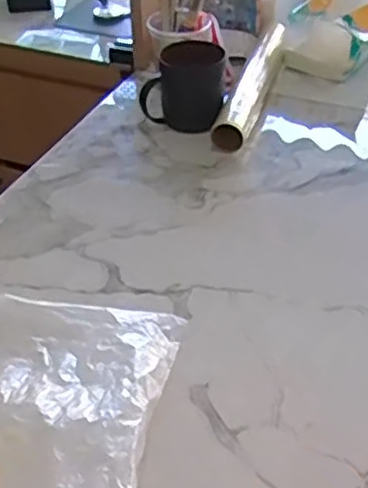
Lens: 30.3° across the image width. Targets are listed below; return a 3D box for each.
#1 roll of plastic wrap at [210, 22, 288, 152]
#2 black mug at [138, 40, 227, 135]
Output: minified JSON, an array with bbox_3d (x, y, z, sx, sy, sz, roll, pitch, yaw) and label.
[{"bbox_3d":[0.096,-0.223,0.942,0.048,0.048,0.307,10,41,13],"label":"roll of plastic wrap"},{"bbox_3d":[0.001,-0.204,0.884,0.107,0.098,0.092,7,40,9],"label":"black mug"}]

